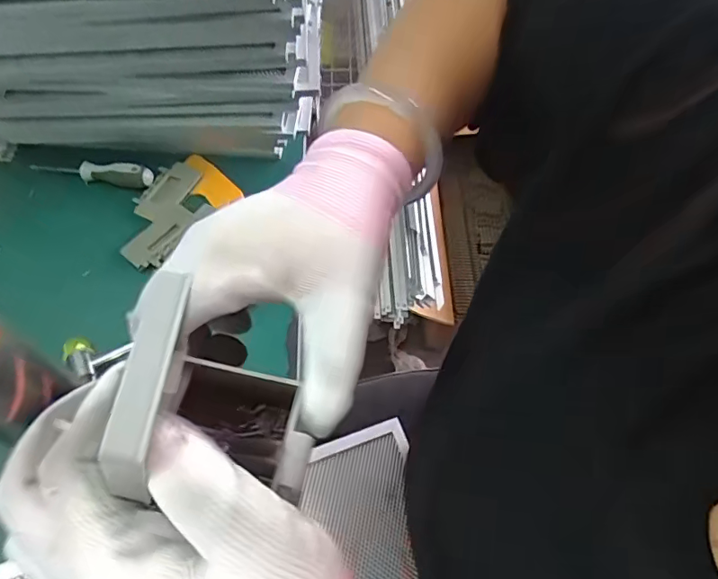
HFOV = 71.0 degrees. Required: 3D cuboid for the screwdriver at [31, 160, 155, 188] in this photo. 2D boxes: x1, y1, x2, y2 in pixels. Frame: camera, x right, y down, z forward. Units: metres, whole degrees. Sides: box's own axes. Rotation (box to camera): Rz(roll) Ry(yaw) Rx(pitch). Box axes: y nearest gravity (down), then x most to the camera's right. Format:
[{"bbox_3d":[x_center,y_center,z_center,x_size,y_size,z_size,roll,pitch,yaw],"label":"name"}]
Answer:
[{"bbox_3d":[-0.324,-0.141,0.604,0.148,0.024,0.020,5,62,3],"label":"screwdriver"}]

